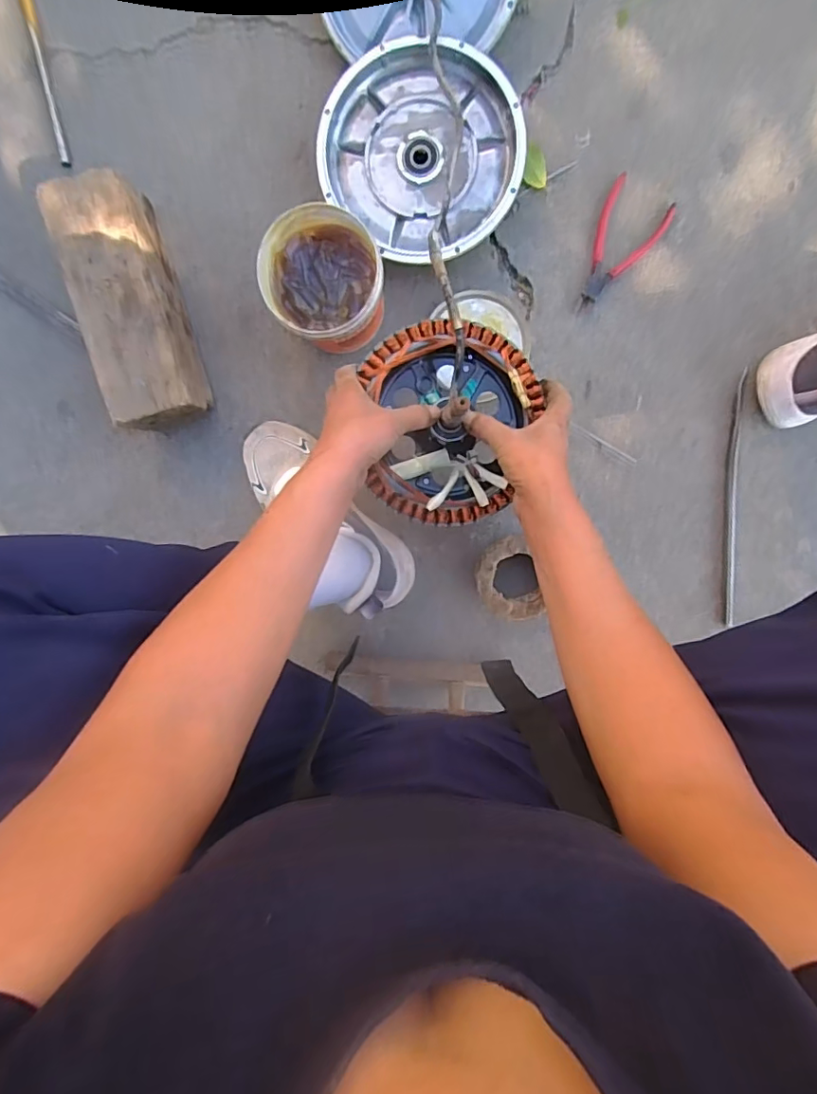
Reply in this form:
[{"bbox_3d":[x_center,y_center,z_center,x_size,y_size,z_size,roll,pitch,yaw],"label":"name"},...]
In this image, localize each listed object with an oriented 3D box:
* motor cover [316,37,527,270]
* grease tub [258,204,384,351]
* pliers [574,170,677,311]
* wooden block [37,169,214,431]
[{"bbox_3d":[0.016,-0.430,0.582,0.219,0.050,0.208,43,97,-3],"label":"motor cover"},{"bbox_3d":[-0.087,-0.279,0.584,0.121,0.107,0.137,-6,95,3],"label":"grease tub"},{"bbox_3d":[0.230,-0.338,0.597,0.075,0.008,0.141,34,98,-2],"label":"pliers"},{"bbox_3d":[-0.314,-0.270,0.610,0.096,0.096,0.259,-15,97,5],"label":"wooden block"}]

